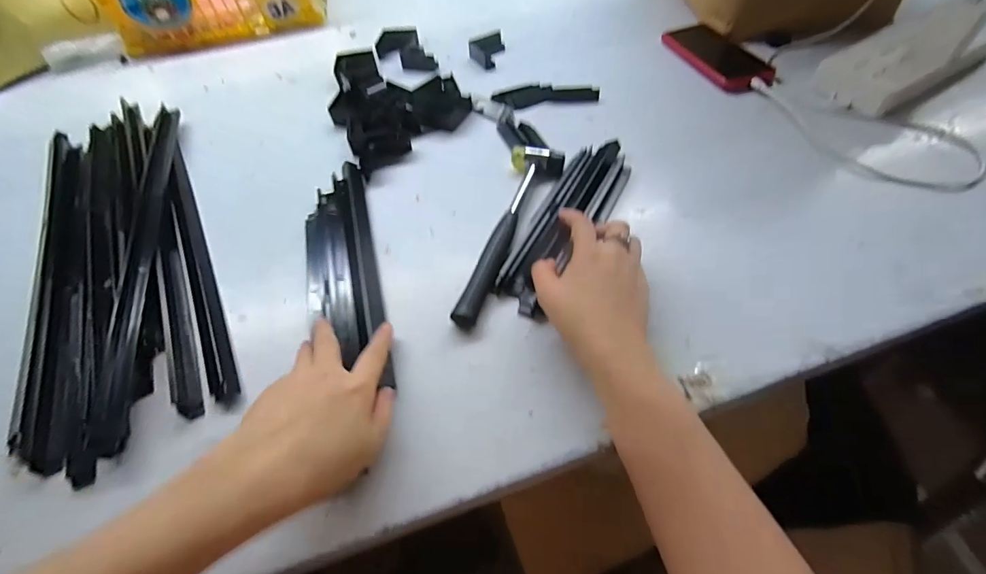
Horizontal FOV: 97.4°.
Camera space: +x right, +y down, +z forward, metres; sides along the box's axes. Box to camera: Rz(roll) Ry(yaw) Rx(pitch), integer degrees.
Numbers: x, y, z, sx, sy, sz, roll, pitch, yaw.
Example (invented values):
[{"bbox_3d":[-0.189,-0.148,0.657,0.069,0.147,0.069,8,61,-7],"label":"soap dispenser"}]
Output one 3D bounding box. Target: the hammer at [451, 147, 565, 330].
[{"bbox_3d":[0.022,-0.057,0.433,0.056,0.026,0.230,10,55,13],"label":"hammer"}]

